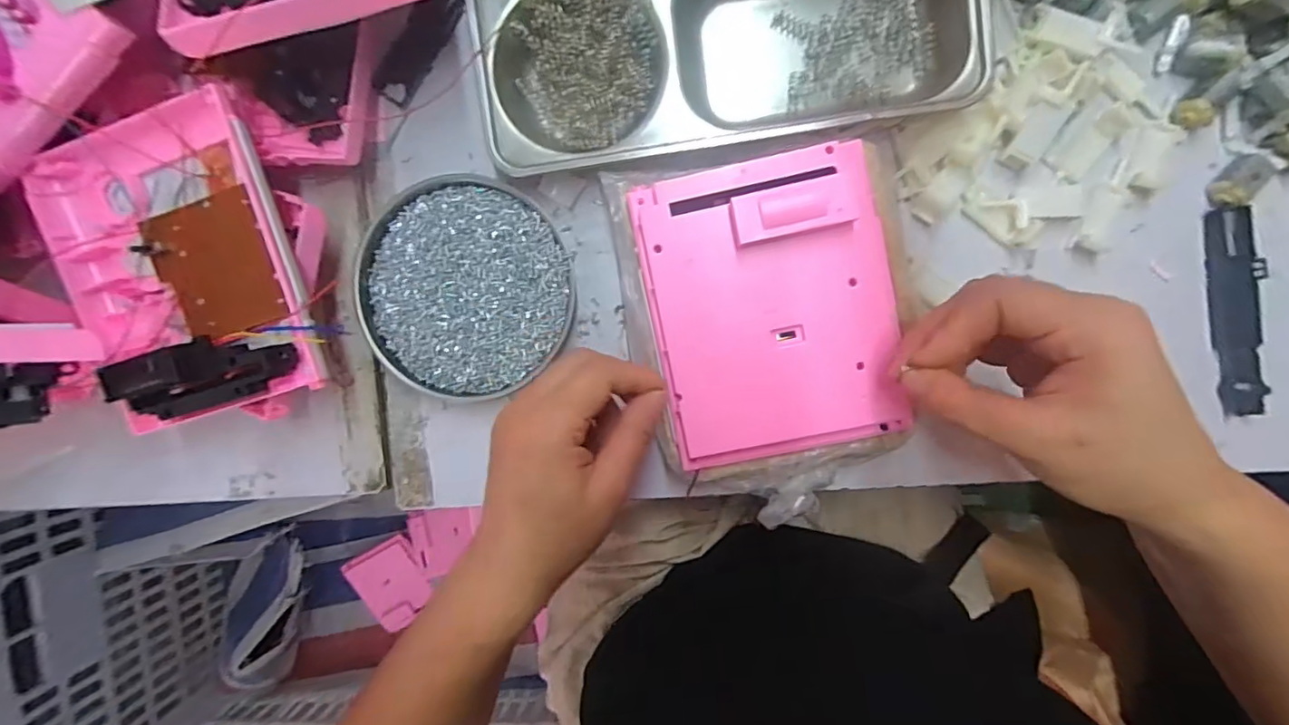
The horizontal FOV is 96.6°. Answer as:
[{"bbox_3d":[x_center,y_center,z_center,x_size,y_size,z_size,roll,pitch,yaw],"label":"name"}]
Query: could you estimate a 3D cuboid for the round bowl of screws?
[{"bbox_3d":[-0.114,-0.046,0.358,0.135,0.025,0.134,0,95,5],"label":"round bowl of screws"}]

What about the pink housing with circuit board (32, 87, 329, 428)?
[{"bbox_3d":[-0.261,-0.049,0.321,0.138,0.040,0.167,-14,94,6],"label":"pink housing with circuit board"}]

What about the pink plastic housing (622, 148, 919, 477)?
[{"bbox_3d":[0.068,-0.027,0.305,0.128,0.030,0.158,-12,94,6],"label":"pink plastic housing"}]

